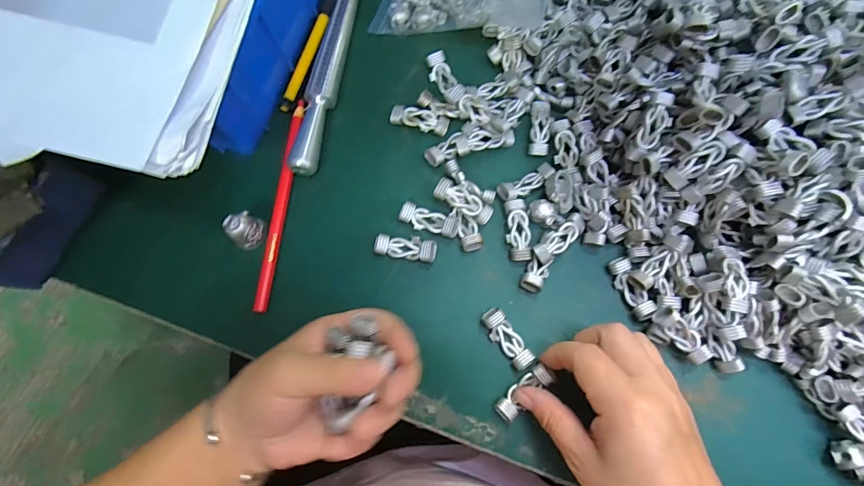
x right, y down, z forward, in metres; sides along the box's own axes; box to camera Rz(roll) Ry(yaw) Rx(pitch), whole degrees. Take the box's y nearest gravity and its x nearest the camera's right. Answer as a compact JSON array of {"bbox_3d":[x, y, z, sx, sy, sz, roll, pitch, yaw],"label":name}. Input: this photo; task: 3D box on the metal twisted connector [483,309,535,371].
[{"bbox_3d":[0.053,0.066,0.287,0.017,0.009,0.045,-38,79,-7],"label":"metal twisted connector"}]

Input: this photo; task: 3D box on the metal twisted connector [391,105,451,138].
[{"bbox_3d":[-0.010,-0.097,0.324,0.045,0.007,0.018,18,79,5],"label":"metal twisted connector"}]

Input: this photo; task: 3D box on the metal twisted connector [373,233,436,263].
[{"bbox_3d":[-0.019,0.003,0.301,0.044,0.009,0.018,10,78,3],"label":"metal twisted connector"}]

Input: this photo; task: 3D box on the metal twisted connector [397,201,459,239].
[{"bbox_3d":[-0.002,-0.017,0.305,0.044,0.010,0.018,15,78,5],"label":"metal twisted connector"}]

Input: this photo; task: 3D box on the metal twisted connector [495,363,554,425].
[{"bbox_3d":[0.062,0.101,0.276,0.015,0.008,0.044,44,86,10],"label":"metal twisted connector"}]

